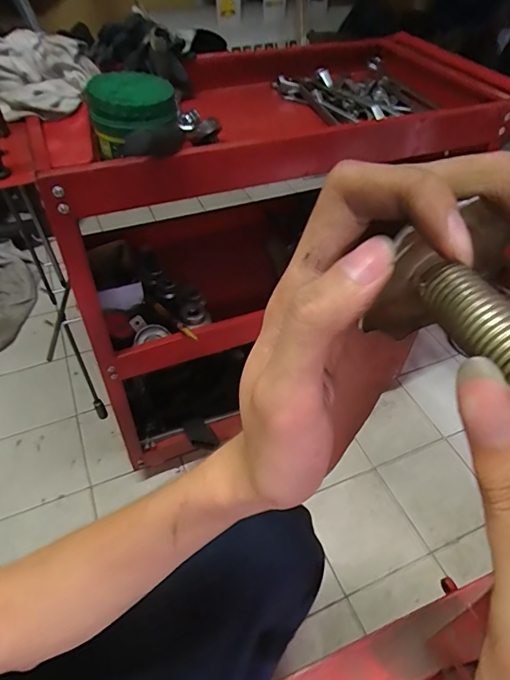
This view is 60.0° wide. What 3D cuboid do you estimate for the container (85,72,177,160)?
[{"bbox_3d":[-0.141,-0.265,0.520,0.099,0.074,0.096,-16,50,-15],"label":"container"}]

